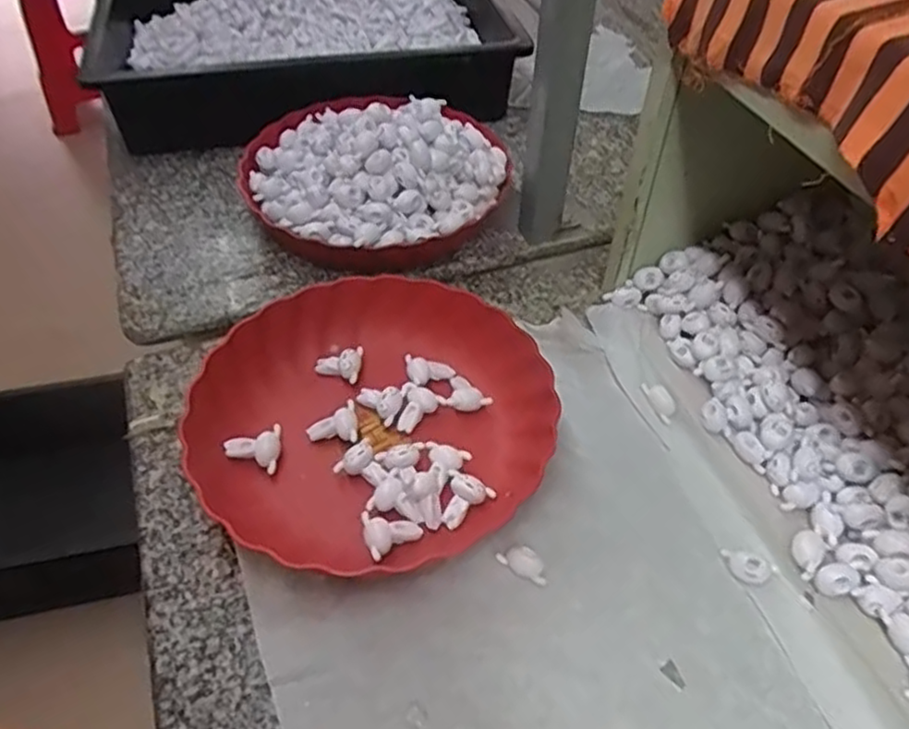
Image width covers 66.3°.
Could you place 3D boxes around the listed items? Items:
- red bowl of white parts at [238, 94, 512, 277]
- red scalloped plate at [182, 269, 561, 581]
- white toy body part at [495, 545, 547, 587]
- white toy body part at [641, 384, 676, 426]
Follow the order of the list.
[{"bbox_3d":[-0.073,-0.185,0.648,0.241,0.094,0.231,3,47,1],"label":"red bowl of white parts"},{"bbox_3d":[-0.053,0.032,0.497,0.238,0.048,0.230,1,47,-1],"label":"red scalloped plate"},{"bbox_3d":[0.044,0.125,0.437,0.033,0.010,0.017,26,52,21],"label":"white toy body part"},{"bbox_3d":[0.154,0.029,0.517,0.017,0.010,0.035,-16,50,-16],"label":"white toy body part"}]

